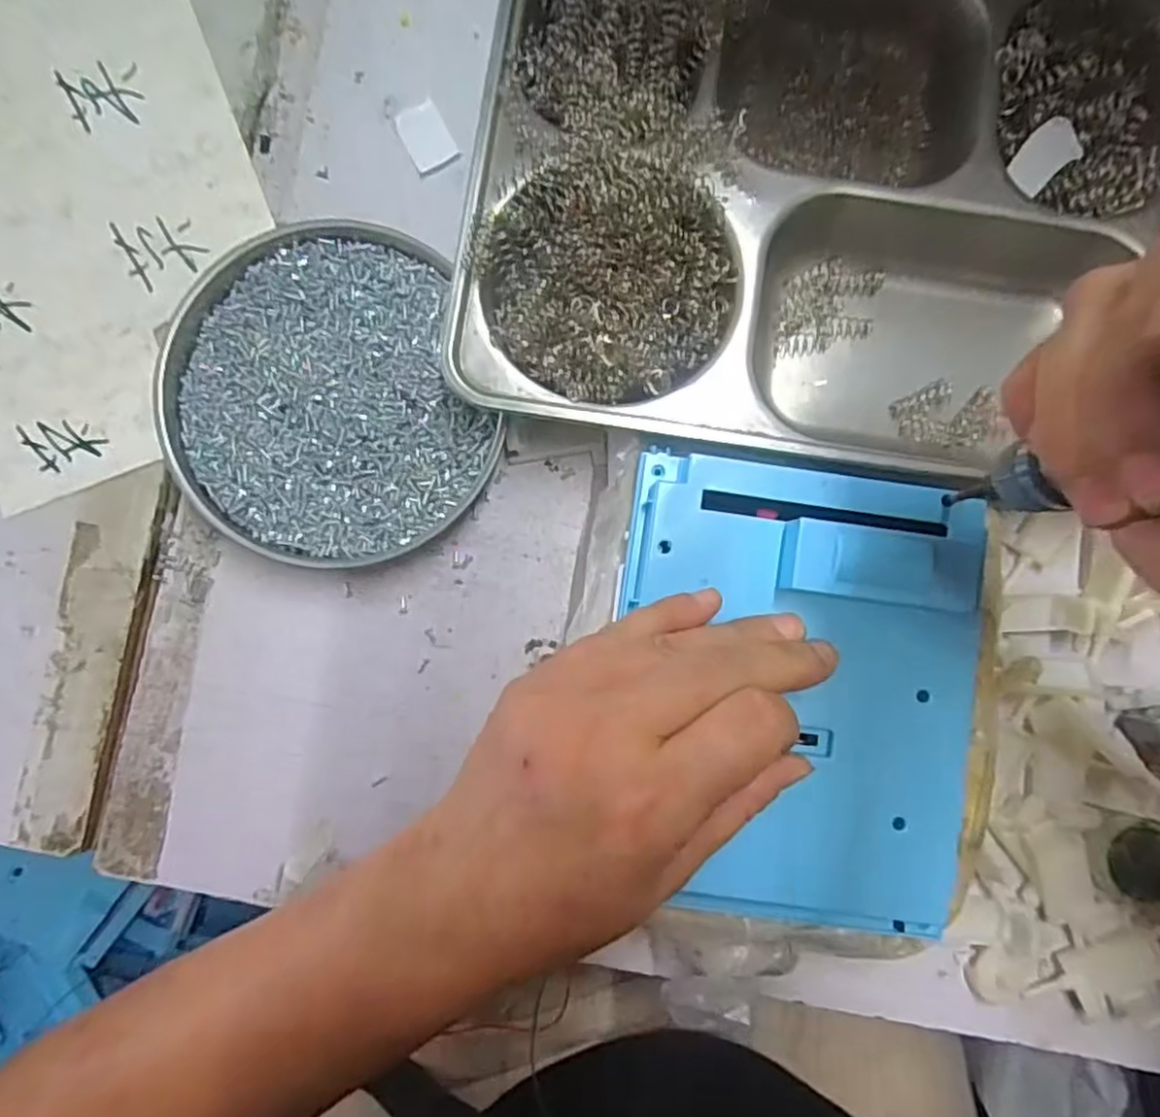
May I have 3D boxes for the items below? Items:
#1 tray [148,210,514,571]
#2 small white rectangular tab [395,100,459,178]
[{"bbox_3d":[-0.104,-0.065,0.288,0.125,0.018,0.134,0,88,-1],"label":"tray"},{"bbox_3d":[-0.068,-0.186,0.306,0.020,0.004,0.029,-28,88,-1],"label":"small white rectangular tab"}]

